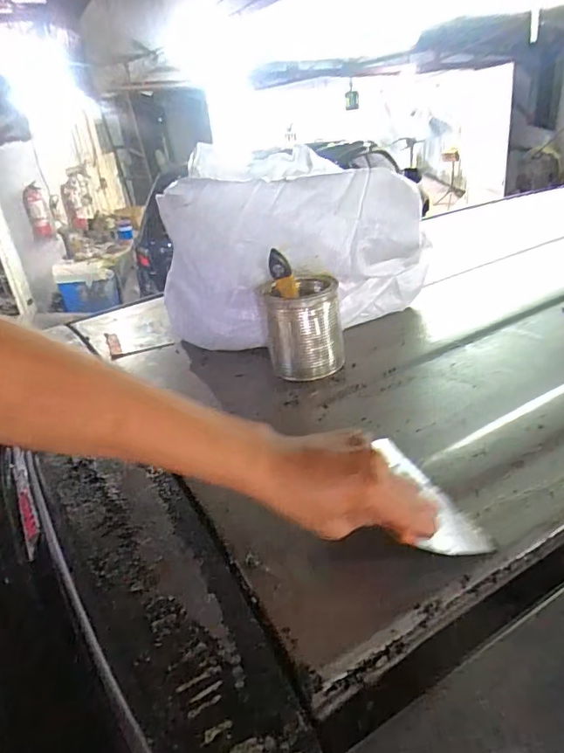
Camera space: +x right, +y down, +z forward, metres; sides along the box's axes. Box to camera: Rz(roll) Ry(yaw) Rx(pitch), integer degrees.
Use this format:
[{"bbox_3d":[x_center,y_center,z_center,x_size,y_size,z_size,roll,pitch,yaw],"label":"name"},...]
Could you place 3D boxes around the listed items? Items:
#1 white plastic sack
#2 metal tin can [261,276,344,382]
[{"bbox_3d":[0.005,-0.179,0.735,0.377,0.226,0.210,5,29,24],"label":"white plastic sack"},{"bbox_3d":[0.029,-0.067,0.663,0.094,0.108,0.098,-5,27,5],"label":"metal tin can"}]

